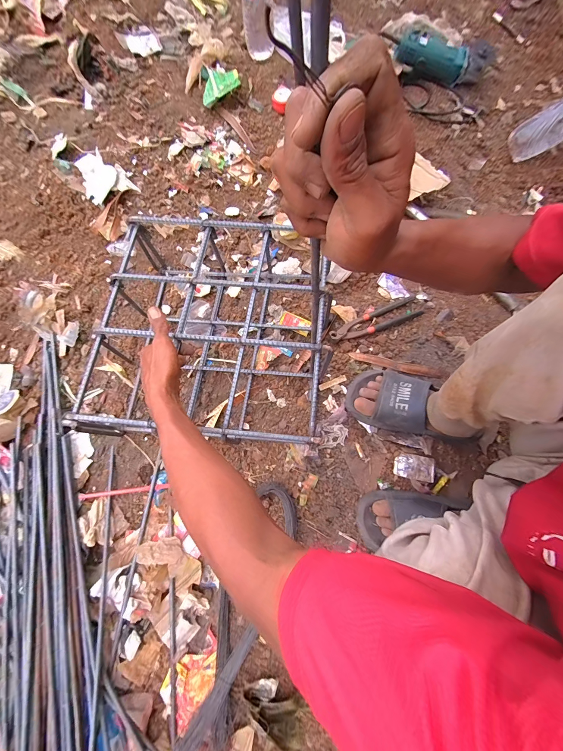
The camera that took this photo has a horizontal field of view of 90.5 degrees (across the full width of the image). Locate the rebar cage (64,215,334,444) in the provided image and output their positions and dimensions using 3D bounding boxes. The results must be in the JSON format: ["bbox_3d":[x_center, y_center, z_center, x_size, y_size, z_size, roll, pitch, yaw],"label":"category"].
[{"bbox_3d":[-0.119,-0.089,0.540,0.435,0.185,0.390,5,77,0],"label":"rebar cage"}]

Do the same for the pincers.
[{"bbox_3d":[0.212,-0.121,0.627,0.217,0.016,0.050,-23,79,-6],"label":"pincers"}]

